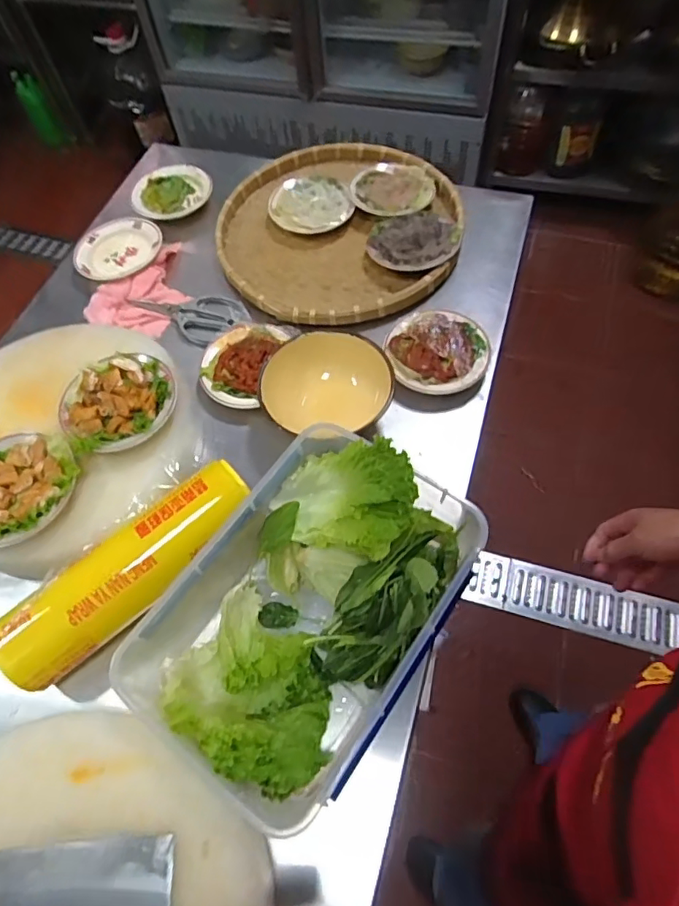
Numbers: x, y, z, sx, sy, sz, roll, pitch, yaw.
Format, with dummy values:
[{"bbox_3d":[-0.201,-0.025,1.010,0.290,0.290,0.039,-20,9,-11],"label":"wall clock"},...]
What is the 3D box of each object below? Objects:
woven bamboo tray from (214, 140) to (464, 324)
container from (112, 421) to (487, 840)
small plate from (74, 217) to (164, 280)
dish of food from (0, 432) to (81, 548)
[{"bbox_3d":[-0.003,-0.383,0.930,0.405,0.052,0.410,-40,66,-17],"label":"woven bamboo tray"},{"bbox_3d":[-0.033,0.166,0.591,0.250,0.133,0.352,34,69,20],"label":"container"},{"bbox_3d":[-0.380,-0.349,0.932,0.148,0.032,0.126,-18,62,-5],"label":"small plate"},{"bbox_3d":[-0.384,0.045,0.643,0.135,0.046,0.141,-2,61,3],"label":"dish of food"}]

